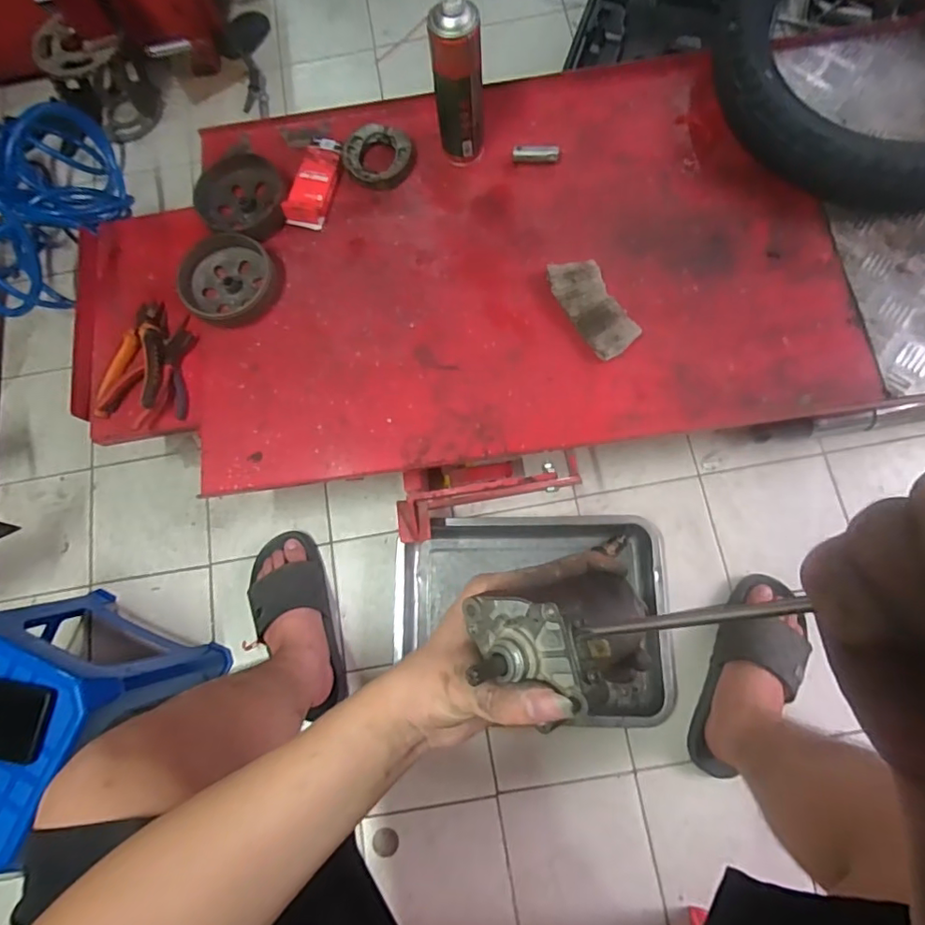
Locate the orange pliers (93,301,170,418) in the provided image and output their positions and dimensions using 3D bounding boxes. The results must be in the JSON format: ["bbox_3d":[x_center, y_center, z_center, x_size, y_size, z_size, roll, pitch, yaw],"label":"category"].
[{"bbox_3d":[-0.466,-0.145,0.782,0.084,0.035,0.155,1,76,4],"label":"orange pliers"}]

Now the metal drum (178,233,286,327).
[{"bbox_3d":[-0.343,-0.267,0.823,0.138,0.033,0.138,1,80,-3],"label":"metal drum"}]

